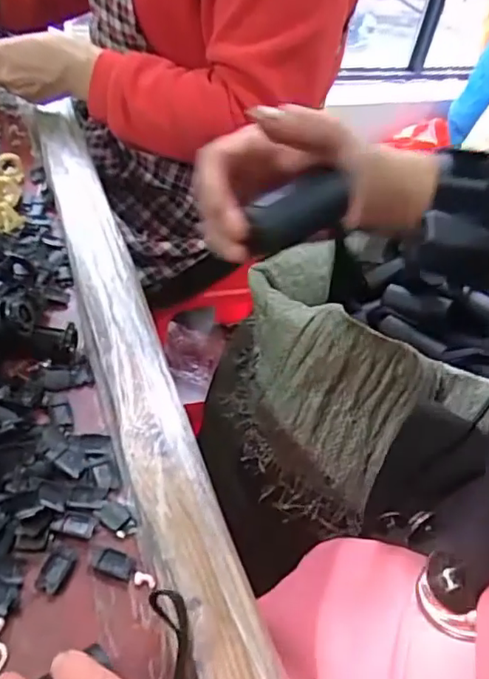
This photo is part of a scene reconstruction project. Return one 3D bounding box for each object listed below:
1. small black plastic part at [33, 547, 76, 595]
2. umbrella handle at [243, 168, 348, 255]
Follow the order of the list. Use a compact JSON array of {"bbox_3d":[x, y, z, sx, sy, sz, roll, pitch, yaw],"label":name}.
[{"bbox_3d":[-0.097,0.118,0.295,0.014,0.004,0.023,15,45,4],"label":"small black plastic part"},{"bbox_3d":[0.028,-0.069,0.311,0.060,0.022,0.020,-32,55,-17],"label":"umbrella handle"}]

